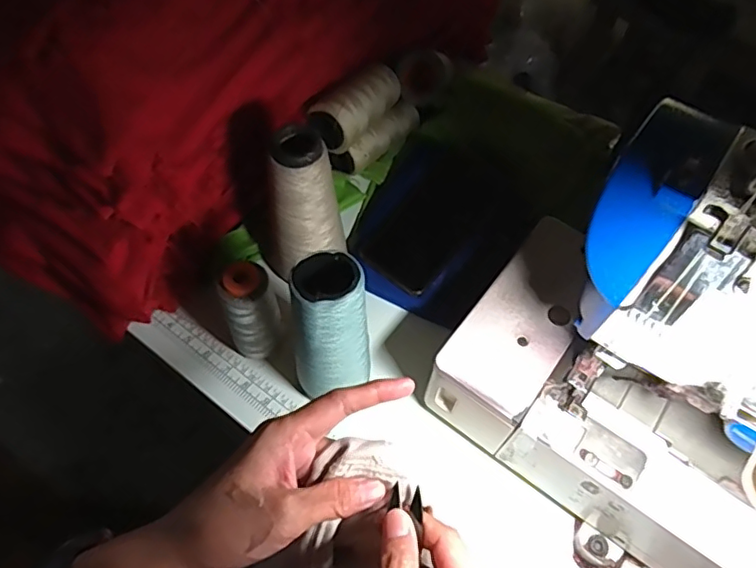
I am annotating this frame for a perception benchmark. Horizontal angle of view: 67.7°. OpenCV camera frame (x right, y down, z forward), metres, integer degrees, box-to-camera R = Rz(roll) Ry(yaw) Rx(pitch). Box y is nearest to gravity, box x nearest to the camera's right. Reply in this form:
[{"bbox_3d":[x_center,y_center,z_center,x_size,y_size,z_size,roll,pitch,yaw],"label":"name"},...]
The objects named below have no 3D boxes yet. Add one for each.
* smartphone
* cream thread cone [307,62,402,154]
[{"bbox_3d":[0.052,-0.057,0.564,0.074,0.011,0.132,39,82,7],"label":"smartphone"},{"bbox_3d":[-0.023,-0.189,0.597,0.047,0.048,0.119,36,65,18],"label":"cream thread cone"}]

